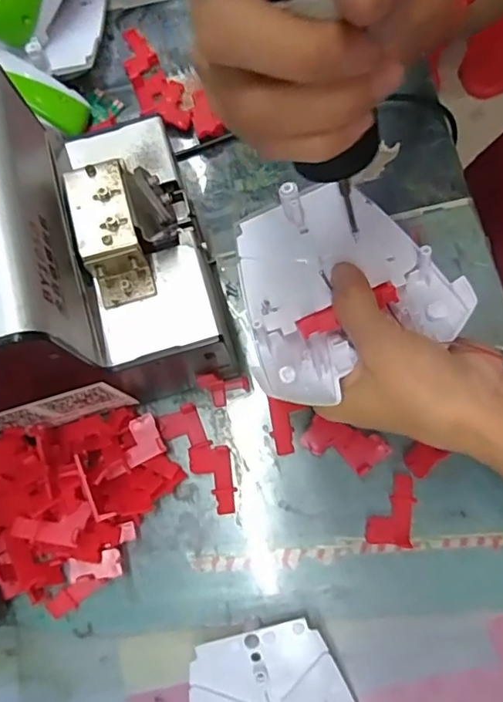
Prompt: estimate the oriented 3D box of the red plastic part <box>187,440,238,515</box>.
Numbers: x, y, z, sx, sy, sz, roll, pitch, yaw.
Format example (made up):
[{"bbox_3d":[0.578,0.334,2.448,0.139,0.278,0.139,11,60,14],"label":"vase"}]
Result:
[{"bbox_3d":[-0.021,0.070,0.305,0.022,0.004,0.040,-12,75,1],"label":"red plastic part"}]

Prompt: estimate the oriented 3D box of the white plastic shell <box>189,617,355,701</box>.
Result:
[{"bbox_3d":[0.007,0.170,0.269,0.079,0.018,0.065,-20,75,-1],"label":"white plastic shell"}]

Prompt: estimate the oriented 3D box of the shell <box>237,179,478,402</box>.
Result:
[{"bbox_3d":[0.036,-0.036,0.262,0.094,0.030,0.102,-26,78,-6],"label":"shell"}]

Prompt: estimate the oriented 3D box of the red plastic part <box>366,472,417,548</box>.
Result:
[{"bbox_3d":[0.075,0.084,0.292,0.022,0.007,0.038,13,77,8],"label":"red plastic part"}]

